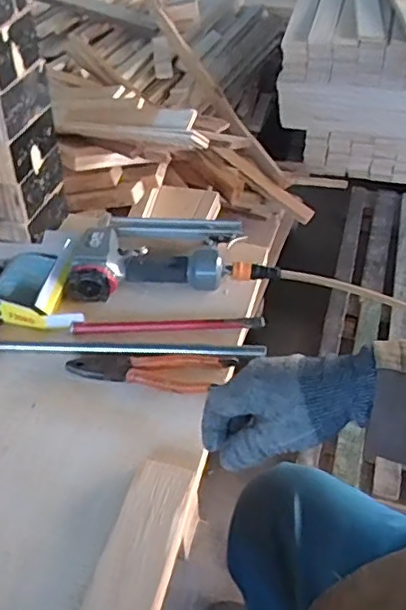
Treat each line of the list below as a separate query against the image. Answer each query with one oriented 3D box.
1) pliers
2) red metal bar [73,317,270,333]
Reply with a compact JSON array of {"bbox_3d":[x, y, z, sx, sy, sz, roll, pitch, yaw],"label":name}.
[{"bbox_3d":[-0.060,0.077,0.676,0.189,0.011,0.051,2,44,1],"label":"pliers"},{"bbox_3d":[-0.043,0.025,0.732,0.235,0.014,0.014,0,44,-2],"label":"red metal bar"}]

